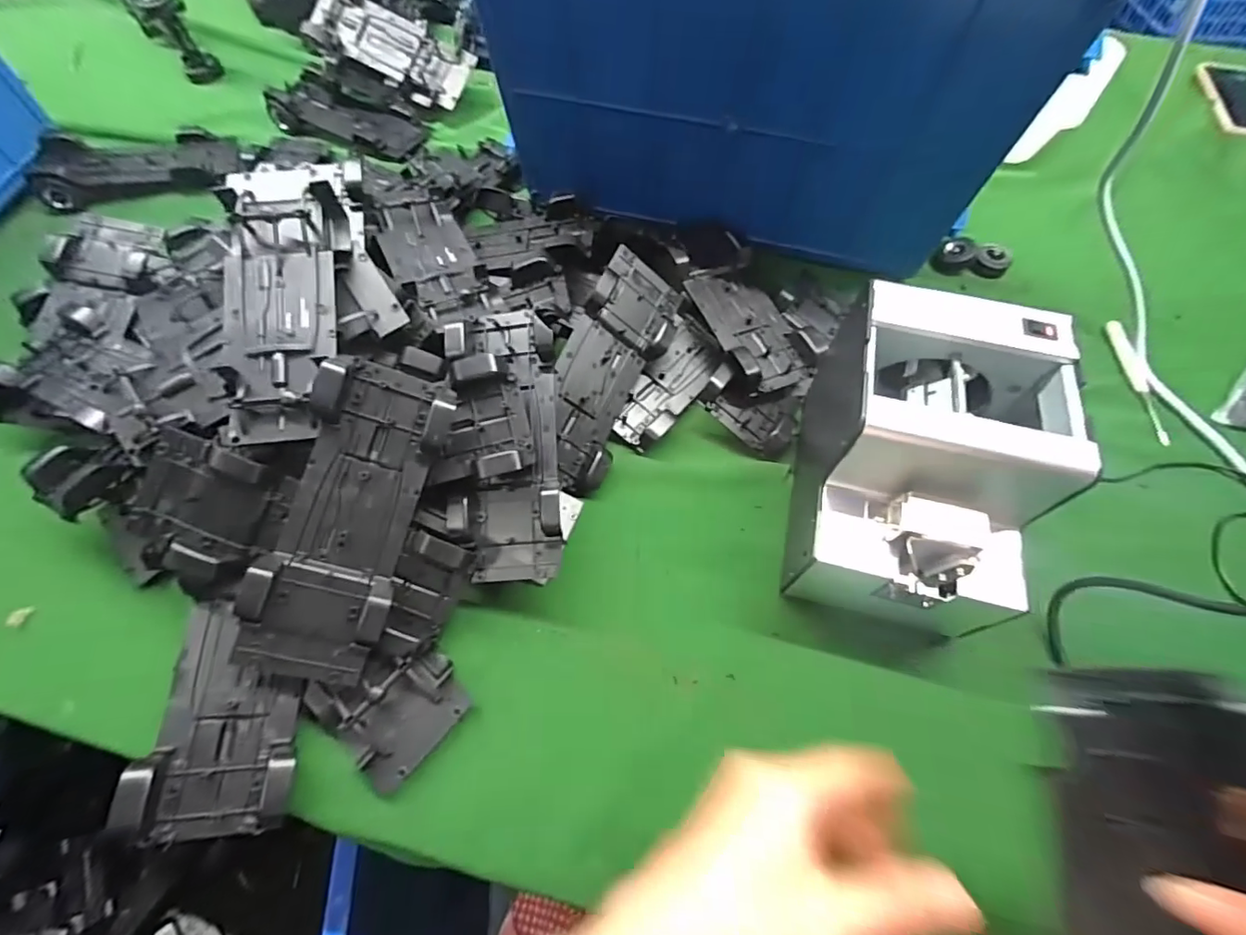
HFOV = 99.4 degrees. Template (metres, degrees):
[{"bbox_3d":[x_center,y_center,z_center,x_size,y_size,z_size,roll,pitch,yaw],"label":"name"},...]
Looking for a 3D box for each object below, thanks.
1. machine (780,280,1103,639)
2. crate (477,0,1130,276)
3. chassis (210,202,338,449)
[{"bbox_3d":[0.195,-0.001,0.355,0.129,0.136,0.202,13,64,6],"label":"machine"},{"bbox_3d":[0.098,-0.321,0.412,0.423,0.262,0.120,12,63,5],"label":"crate"},{"bbox_3d":[-0.223,-0.094,0.340,0.065,0.020,0.155,-4,79,-3],"label":"chassis"}]

